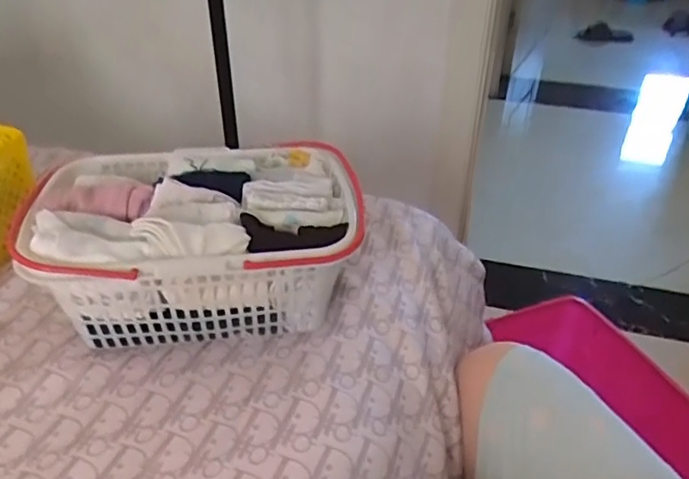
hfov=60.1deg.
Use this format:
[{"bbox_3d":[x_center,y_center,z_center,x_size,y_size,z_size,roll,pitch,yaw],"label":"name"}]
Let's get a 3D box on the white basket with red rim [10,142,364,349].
[{"bbox_3d":[-0.130,0.007,0.563,0.272,0.126,0.182,-4,36,-8],"label":"white basket with red rim"}]

